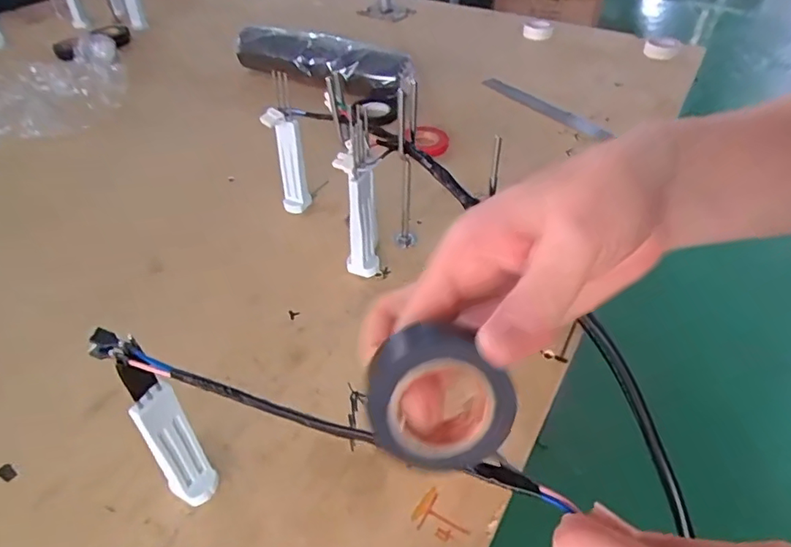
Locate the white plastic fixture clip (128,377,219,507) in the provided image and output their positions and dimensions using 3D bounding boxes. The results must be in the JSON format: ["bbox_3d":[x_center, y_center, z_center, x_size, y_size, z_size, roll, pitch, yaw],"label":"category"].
[{"bbox_3d":[-0.125,0.100,0.312,0.024,0.101,0.016,-28,48,-27],"label":"white plastic fixture clip"}]

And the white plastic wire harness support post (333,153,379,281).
[{"bbox_3d":[-0.031,-0.044,0.461,0.029,0.112,0.025,-5,42,-5],"label":"white plastic wire harness support post"}]

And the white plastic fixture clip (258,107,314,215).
[{"bbox_3d":[-0.104,-0.106,0.534,0.033,0.109,0.015,-14,44,-15],"label":"white plastic fixture clip"}]

